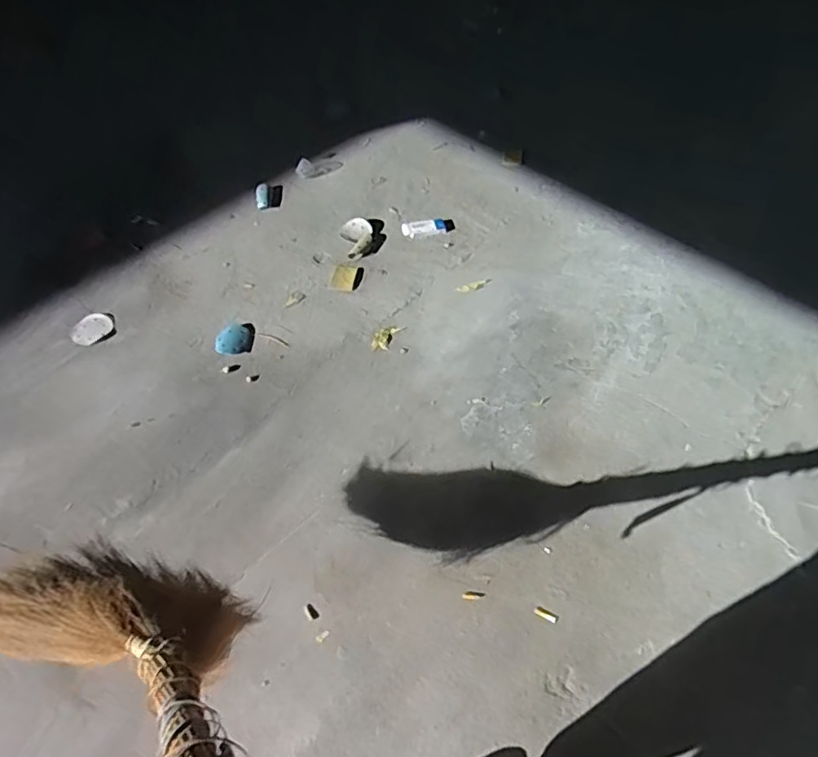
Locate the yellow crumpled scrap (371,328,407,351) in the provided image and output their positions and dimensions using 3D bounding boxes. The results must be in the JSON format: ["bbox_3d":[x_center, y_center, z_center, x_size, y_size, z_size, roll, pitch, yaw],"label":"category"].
[{"bbox_3d":[-0.069,-0.130,1.791,0.067,0.008,0.125,24,60,16],"label":"yellow crumpled scrap"}]

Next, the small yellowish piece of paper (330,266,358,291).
[{"bbox_3d":[-0.217,-0.334,1.943,0.073,0.009,0.109,7,57,5],"label":"small yellowish piece of paper"}]

